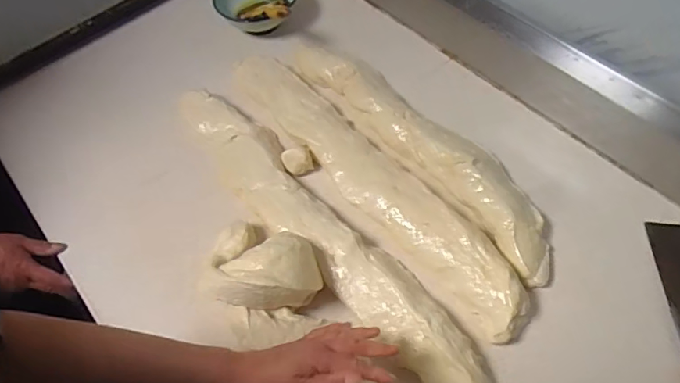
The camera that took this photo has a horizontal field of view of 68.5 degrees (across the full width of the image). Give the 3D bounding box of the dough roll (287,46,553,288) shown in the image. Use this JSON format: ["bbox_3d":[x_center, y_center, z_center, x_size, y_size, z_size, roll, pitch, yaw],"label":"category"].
[{"bbox_3d":[0.124,-0.088,0.800,0.114,0.057,0.568,-34,61,-17],"label":"dough roll"}]

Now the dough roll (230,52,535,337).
[{"bbox_3d":[0.025,-0.024,0.774,0.114,0.059,0.638,-36,61,-18],"label":"dough roll"}]

